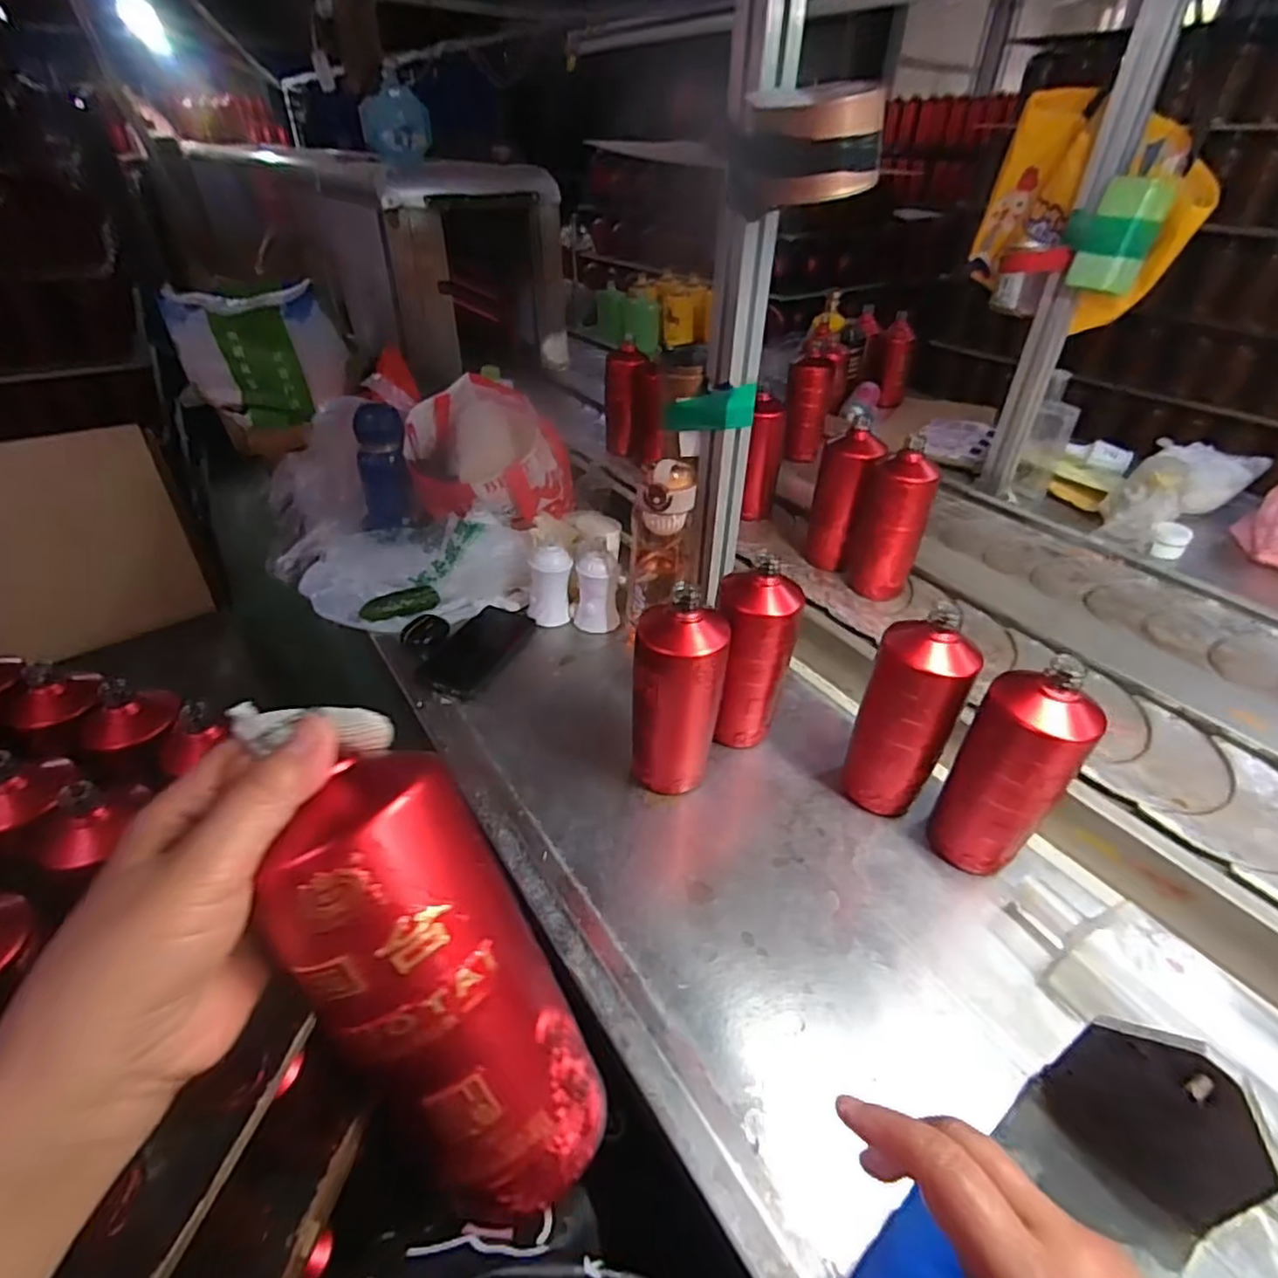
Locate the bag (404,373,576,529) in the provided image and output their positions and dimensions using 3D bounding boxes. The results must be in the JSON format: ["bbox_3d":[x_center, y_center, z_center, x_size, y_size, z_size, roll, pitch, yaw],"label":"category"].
[{"bbox_3d":[-0.231,-0.276,0.968,0.212,0.133,0.274,-14,40,-20],"label":"bag"}]

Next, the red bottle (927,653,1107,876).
[{"bbox_3d":[0.308,0.111,0.544,0.062,0.196,0.081,-29,48,-35],"label":"red bottle"}]

